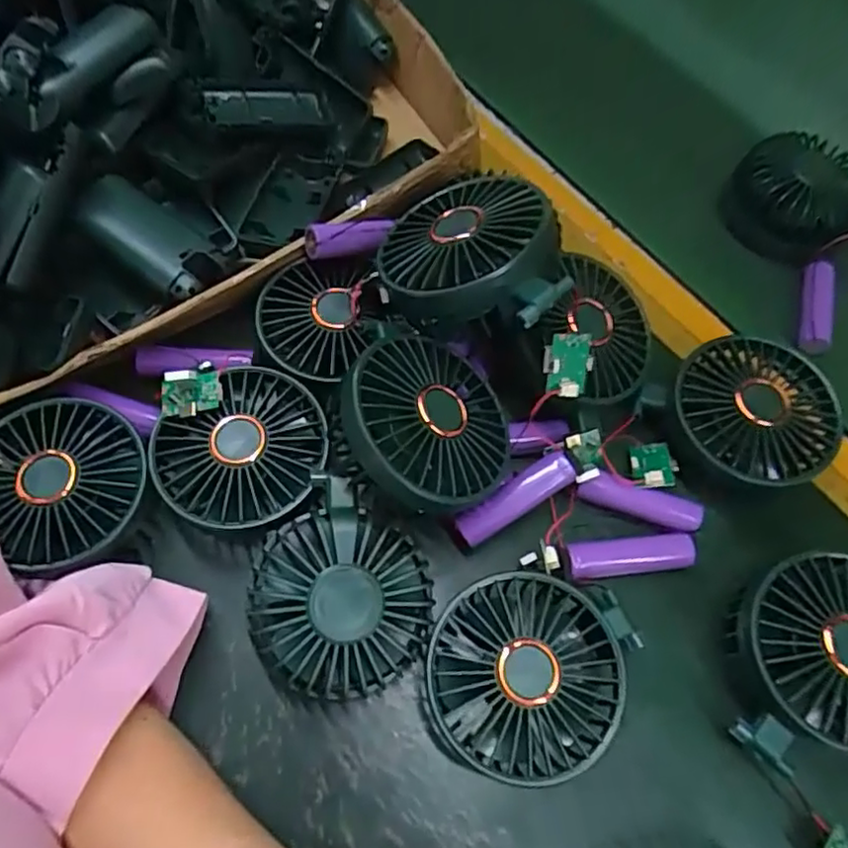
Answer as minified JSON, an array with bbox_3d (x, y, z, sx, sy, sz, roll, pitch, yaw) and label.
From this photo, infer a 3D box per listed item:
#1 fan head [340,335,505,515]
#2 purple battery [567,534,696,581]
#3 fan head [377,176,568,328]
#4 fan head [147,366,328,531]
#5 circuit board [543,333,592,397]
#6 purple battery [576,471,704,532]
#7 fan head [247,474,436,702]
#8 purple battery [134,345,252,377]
[{"bbox_3d":[0.003,-0.001,0.303,0.084,0.023,0.084,51,47,0],"label":"fan head"},{"bbox_3d":[0.108,0.070,0.338,0.066,0.018,0.018,-4,66,-5],"label":"purple battery"},{"bbox_3d":[0.031,-0.080,0.319,0.096,0.042,0.081,28,74,33],"label":"fan head"},{"bbox_3d":[-0.091,0.015,0.328,0.076,0.026,0.084,42,70,15],"label":"fan head"},{"bbox_3d":[0.072,-0.029,0.316,0.024,0.008,0.030,-3,104,-16],"label":"circuit board"},{"bbox_3d":[0.116,0.043,0.348,0.065,0.015,0.016,18,66,5],"label":"purple battery"},{"bbox_3d":[-0.042,0.083,0.306,0.088,0.053,0.078,42,70,15],"label":"fan head"},{"bbox_3d":[-0.132,-0.036,0.374,0.064,0.019,0.015,0,66,-3],"label":"purple battery"}]

